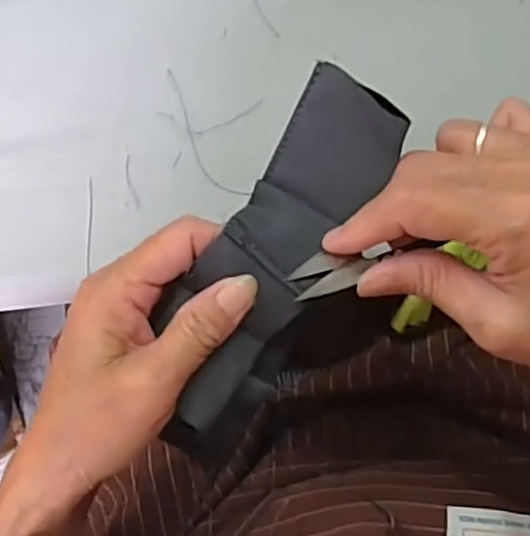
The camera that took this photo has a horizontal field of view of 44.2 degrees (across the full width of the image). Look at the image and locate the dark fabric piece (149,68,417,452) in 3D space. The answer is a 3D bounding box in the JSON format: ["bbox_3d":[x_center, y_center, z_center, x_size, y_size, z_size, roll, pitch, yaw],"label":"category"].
[{"bbox_3d":[0.000,-0.002,0.261,0.054,0.022,0.153,26,95,3],"label":"dark fabric piece"}]

